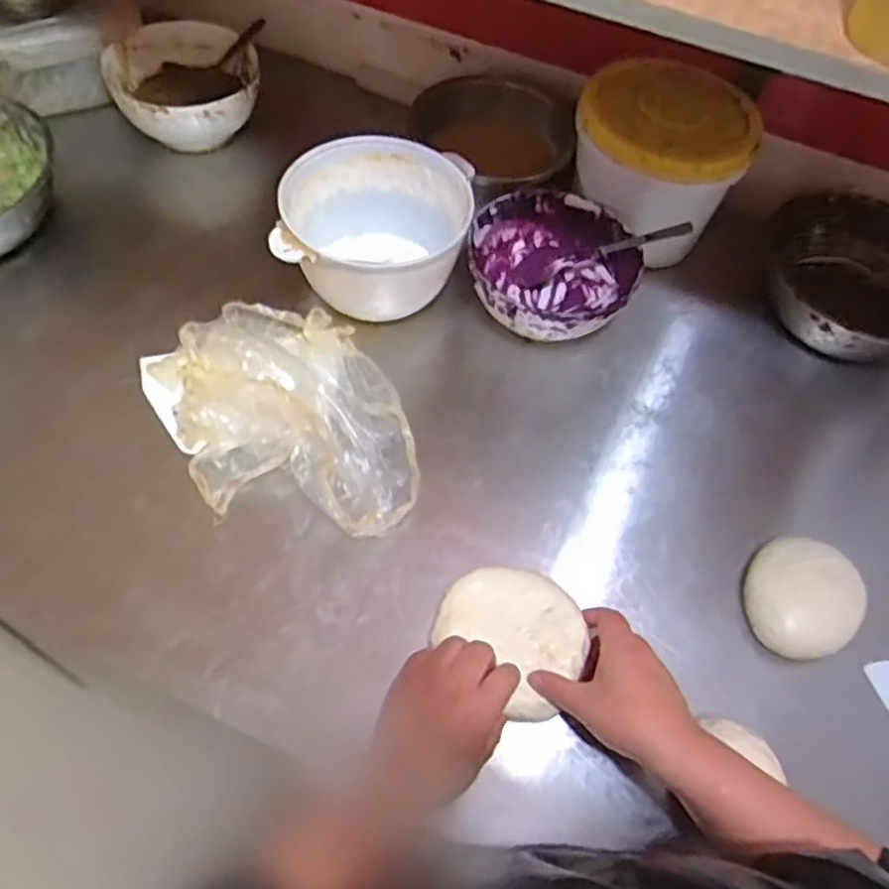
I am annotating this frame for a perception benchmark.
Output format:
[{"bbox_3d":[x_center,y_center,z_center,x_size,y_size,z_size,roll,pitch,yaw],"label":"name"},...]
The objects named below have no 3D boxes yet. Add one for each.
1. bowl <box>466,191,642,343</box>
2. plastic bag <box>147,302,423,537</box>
[{"bbox_3d":[0.109,-0.174,0.782,0.171,0.095,0.181,2,58,-3],"label":"bowl"},{"bbox_3d":[-0.146,-0.029,0.683,0.206,0.074,0.288,-24,63,-18],"label":"plastic bag"}]

